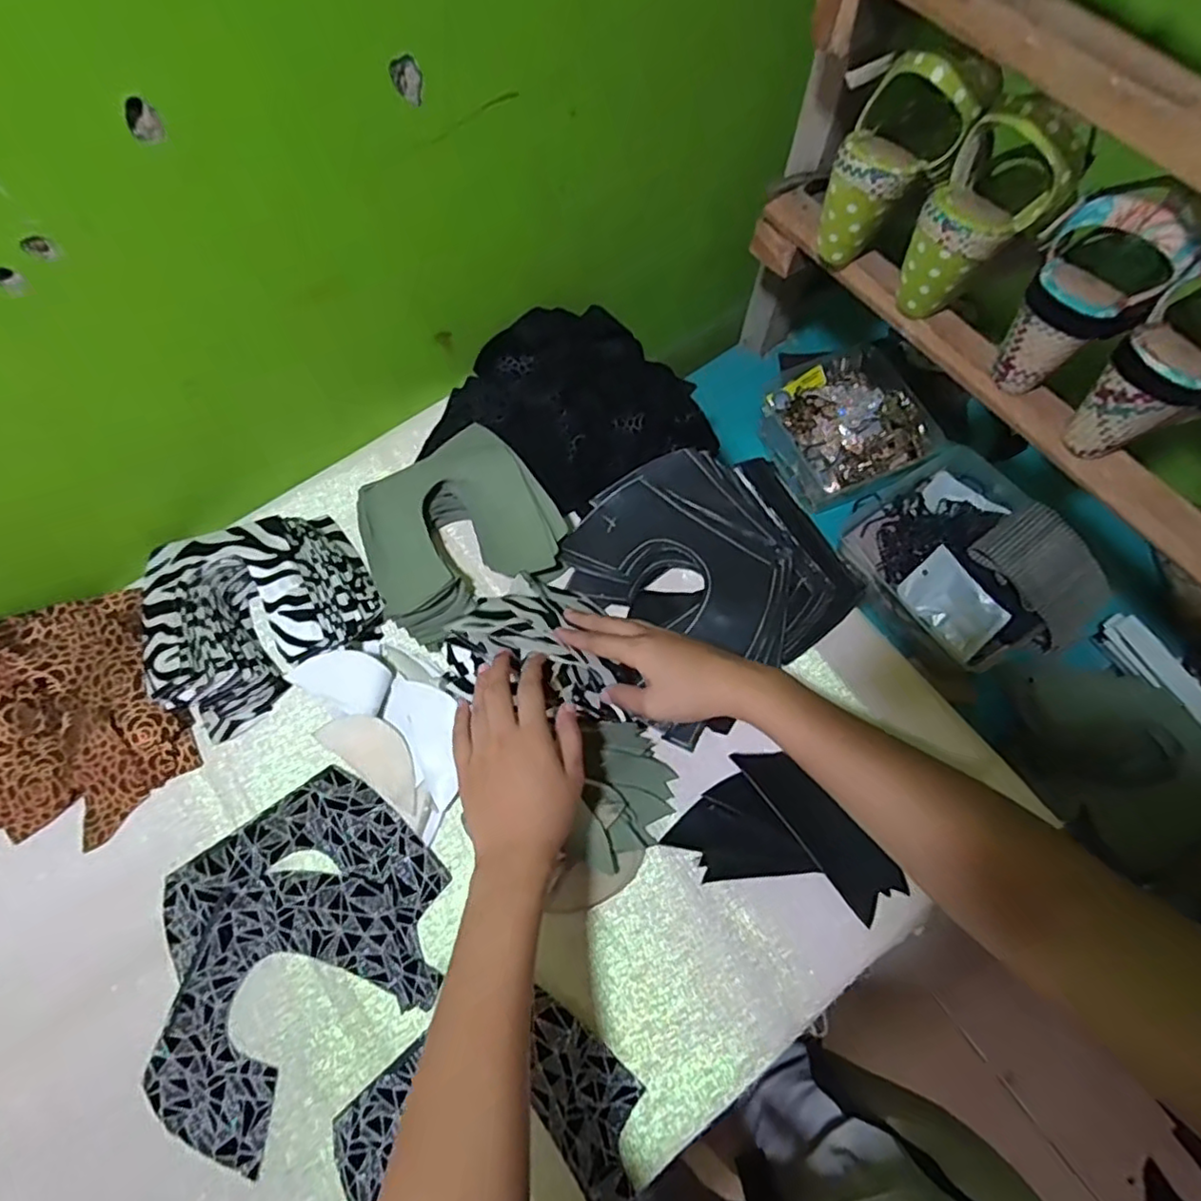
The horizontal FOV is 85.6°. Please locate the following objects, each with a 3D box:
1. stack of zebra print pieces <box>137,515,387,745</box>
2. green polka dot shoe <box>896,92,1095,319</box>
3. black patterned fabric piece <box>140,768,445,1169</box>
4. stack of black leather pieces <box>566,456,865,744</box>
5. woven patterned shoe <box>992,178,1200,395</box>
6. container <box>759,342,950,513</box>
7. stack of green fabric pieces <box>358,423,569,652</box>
[{"bbox_3d":[-0.293,0.004,0.539,0.185,0.054,0.160,-35,73,-13],"label":"stack of zebra print pieces"},{"bbox_3d":[0.277,-0.276,0.472,0.081,0.133,0.074,34,72,11],"label":"green polka dot shoe"},{"bbox_3d":[-0.227,0.250,0.472,0.224,0.005,0.185,-41,76,-15],"label":"black patterned fabric piece"},{"bbox_3d":[0.095,-0.028,0.551,0.206,0.027,0.216,-30,72,-12],"label":"stack of black leather pieces"},{"bbox_3d":[0.336,-0.220,0.438,0.097,0.156,0.078,-33,73,-13],"label":"woven patterned shoe"},{"bbox_3d":[0.275,-0.196,0.741,0.168,0.070,0.164,-24,71,-10],"label":"container"},{"bbox_3d":[-0.125,-0.060,0.563,0.162,0.049,0.151,-29,72,-12],"label":"stack of green fabric pieces"}]

